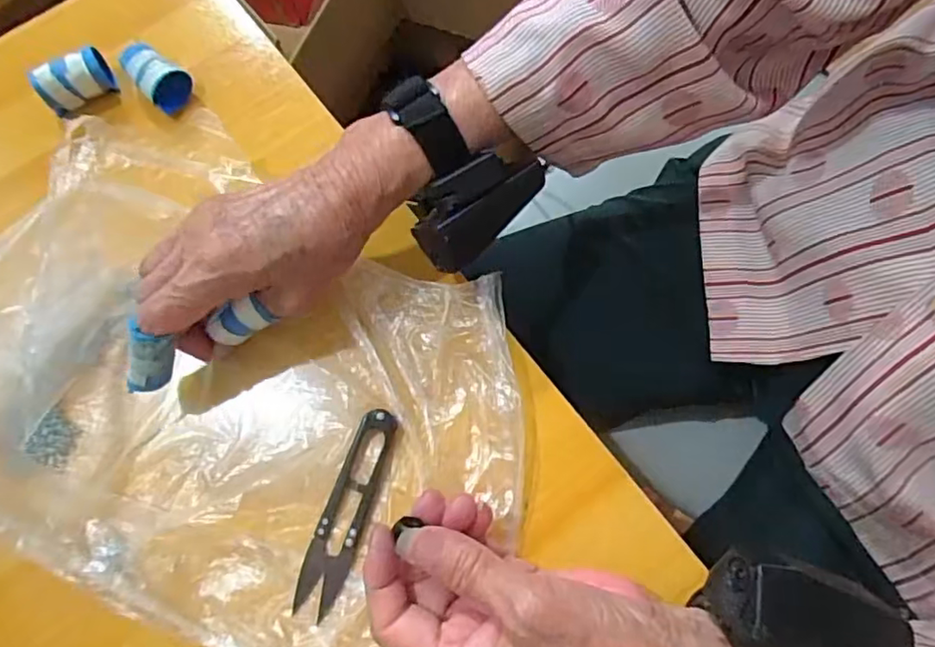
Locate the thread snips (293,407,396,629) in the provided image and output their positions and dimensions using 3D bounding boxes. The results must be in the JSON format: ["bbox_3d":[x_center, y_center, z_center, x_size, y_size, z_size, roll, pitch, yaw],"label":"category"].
[{"bbox_3d":[-0.061,0.092,0.297,0.022,0.009,0.101,17,73,6],"label":"thread snips"}]

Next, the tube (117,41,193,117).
[{"bbox_3d":[-0.193,-0.152,0.370,0.042,0.021,0.025,34,75,11],"label":"tube"}]

